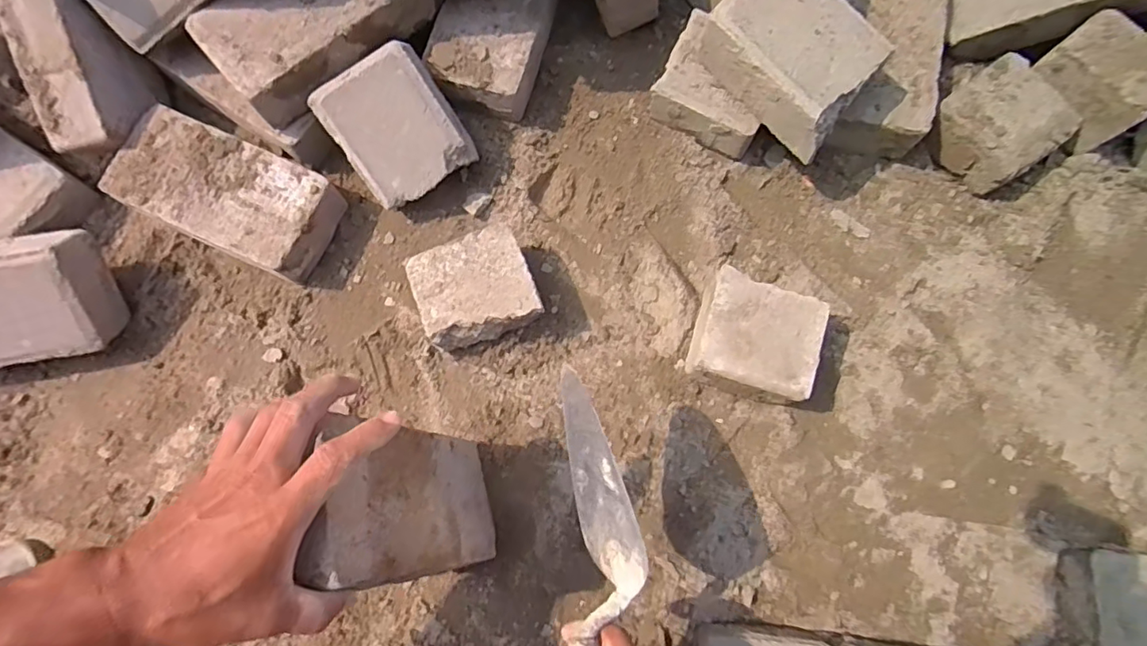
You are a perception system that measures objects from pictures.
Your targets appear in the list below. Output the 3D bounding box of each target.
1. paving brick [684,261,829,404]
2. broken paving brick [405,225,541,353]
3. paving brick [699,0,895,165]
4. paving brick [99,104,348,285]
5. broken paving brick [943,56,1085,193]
[{"bbox_3d":[0.171,0.017,0.550,0.112,0.064,0.101,20,79,5],"label":"paving brick"},{"bbox_3d":[-0.092,-0.030,0.557,0.112,0.060,0.096,-23,79,-4],"label":"broken paving brick"},{"bbox_3d":[0.210,-0.256,0.549,0.109,0.067,0.158,-43,81,-8],"label":"paving brick"},{"bbox_3d":[-0.358,-0.131,0.591,0.212,0.051,0.112,24,79,6],"label":"paving brick"},{"bbox_3d":[0.441,-0.205,0.601,0.111,0.060,0.110,-34,79,-6],"label":"broken paving brick"}]

